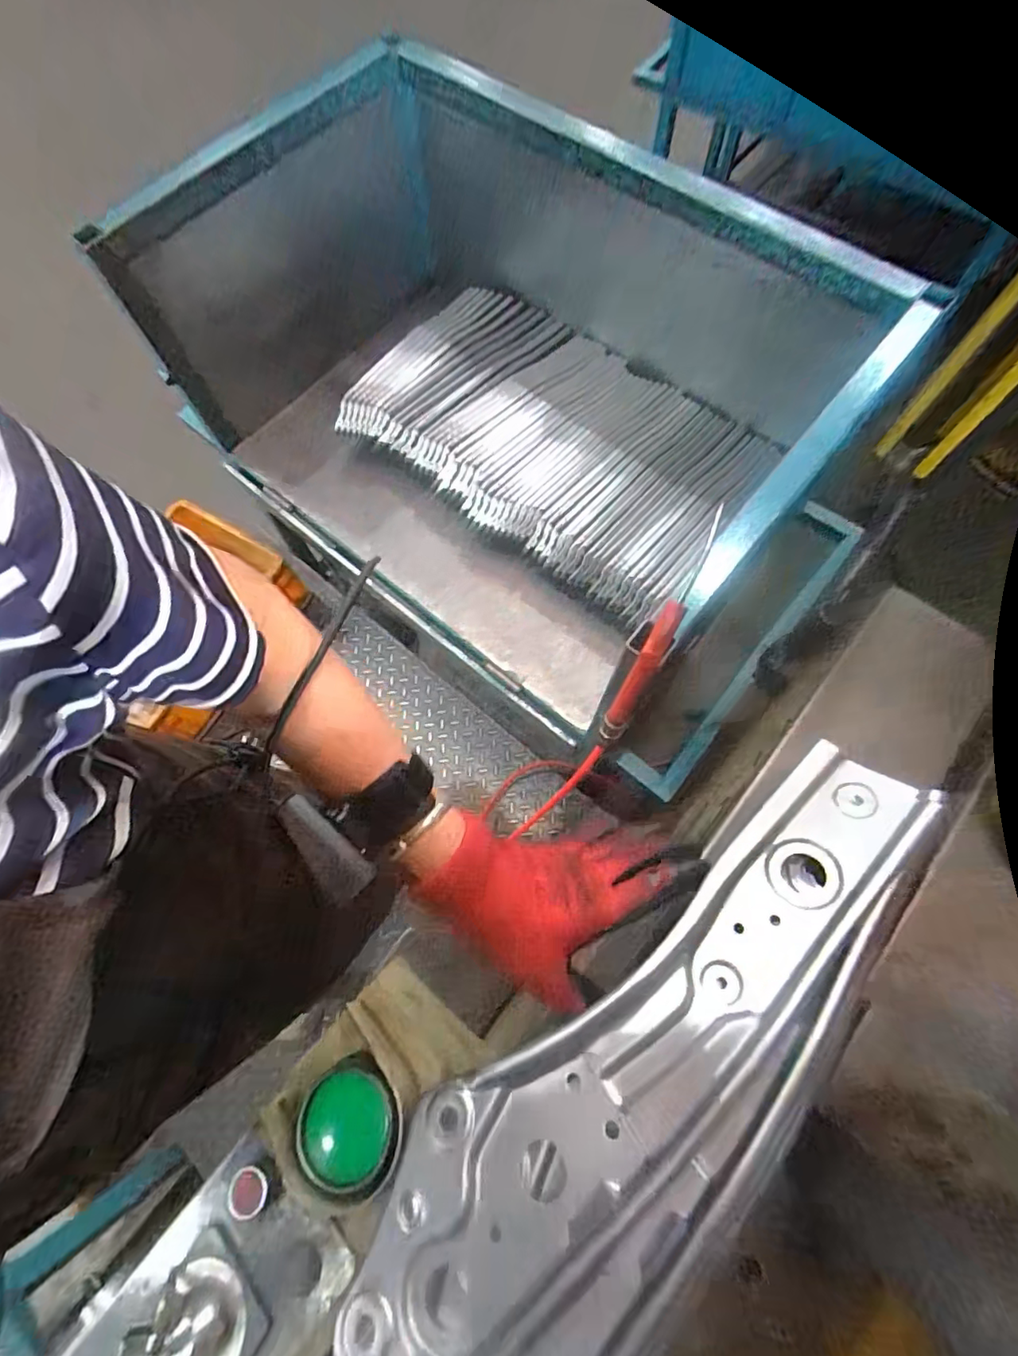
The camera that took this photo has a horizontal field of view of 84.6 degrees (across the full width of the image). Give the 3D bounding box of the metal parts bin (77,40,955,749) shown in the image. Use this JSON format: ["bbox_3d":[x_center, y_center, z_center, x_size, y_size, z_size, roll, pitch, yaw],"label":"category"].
[{"bbox_3d":[-0.033,-0.521,0.974,0.794,0.400,1.028,-42,75,-12],"label":"metal parts bin"}]

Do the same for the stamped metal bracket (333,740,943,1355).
[{"bbox_3d":[0.093,0.219,0.314,0.419,0.022,0.137,-42,58,-8],"label":"stamped metal bracket"}]

